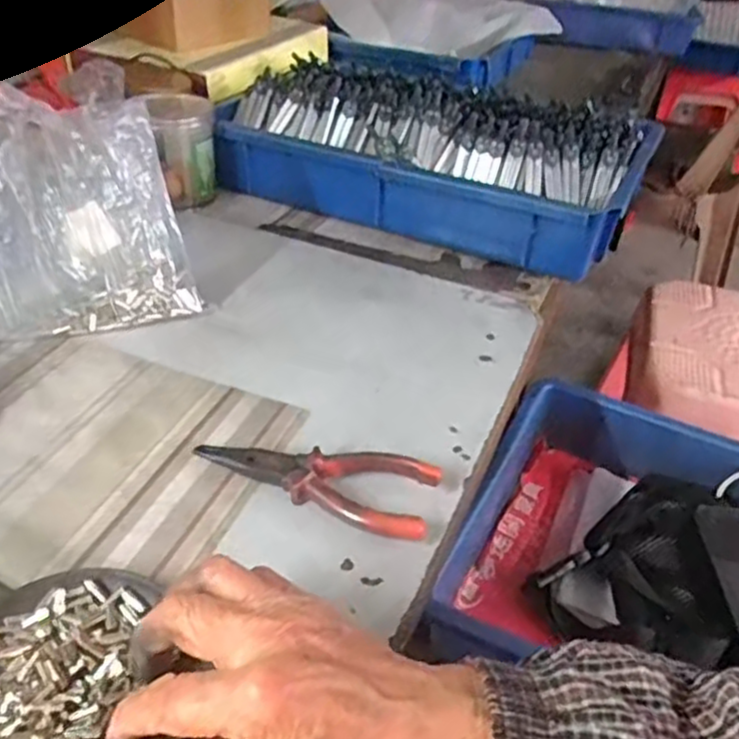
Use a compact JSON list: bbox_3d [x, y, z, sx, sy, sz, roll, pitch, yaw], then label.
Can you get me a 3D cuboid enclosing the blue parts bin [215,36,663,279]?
[{"bbox_3d":[0.069,-0.238,0.733,0.414,0.113,0.237,19,40,19],"label":"blue parts bin"}]

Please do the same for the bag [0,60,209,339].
[{"bbox_3d":[-0.218,-0.125,0.534,0.157,0.139,0.140,-4,40,-14],"label":"bag"}]

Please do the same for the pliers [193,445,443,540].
[{"bbox_3d":[-0.031,0.061,0.418,0.142,0.022,0.051,19,40,15],"label":"pliers"}]

